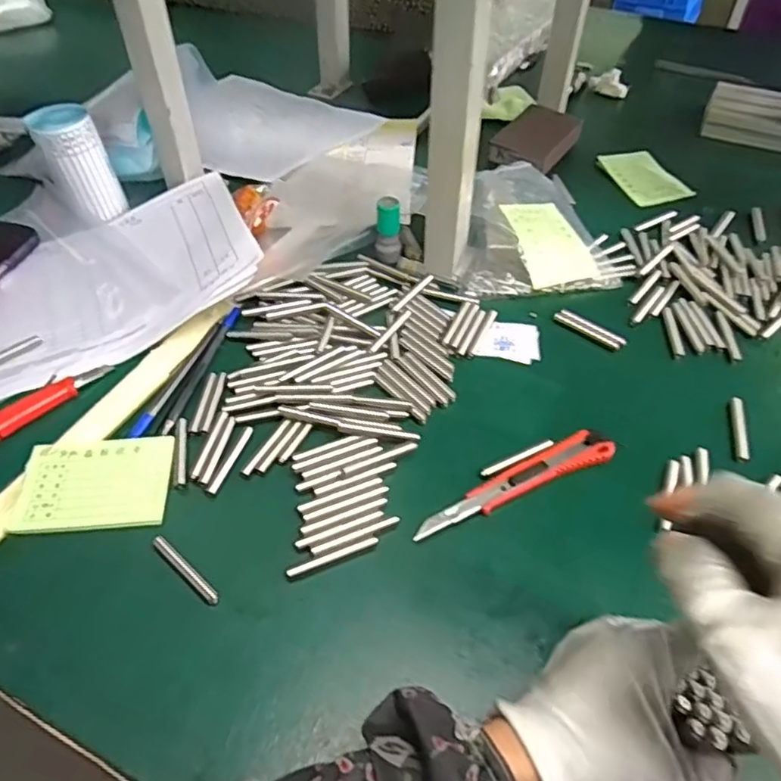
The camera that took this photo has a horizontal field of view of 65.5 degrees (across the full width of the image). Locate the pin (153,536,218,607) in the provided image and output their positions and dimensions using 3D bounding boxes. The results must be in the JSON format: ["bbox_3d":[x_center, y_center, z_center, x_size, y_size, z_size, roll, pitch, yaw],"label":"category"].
[{"bbox_3d":[-0.124,0.108,0.367,0.057,0.007,0.008,34,56,26],"label":"pin"}]

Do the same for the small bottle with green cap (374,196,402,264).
[{"bbox_3d":[-0.002,-0.149,0.555,0.024,0.047,0.027,1,48,1],"label":"small bottle with green cap"}]

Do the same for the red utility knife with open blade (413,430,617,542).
[{"bbox_3d":[0.084,0.063,0.406,0.150,0.010,0.026,-22,52,-19],"label":"red utility knife with open blade"}]

